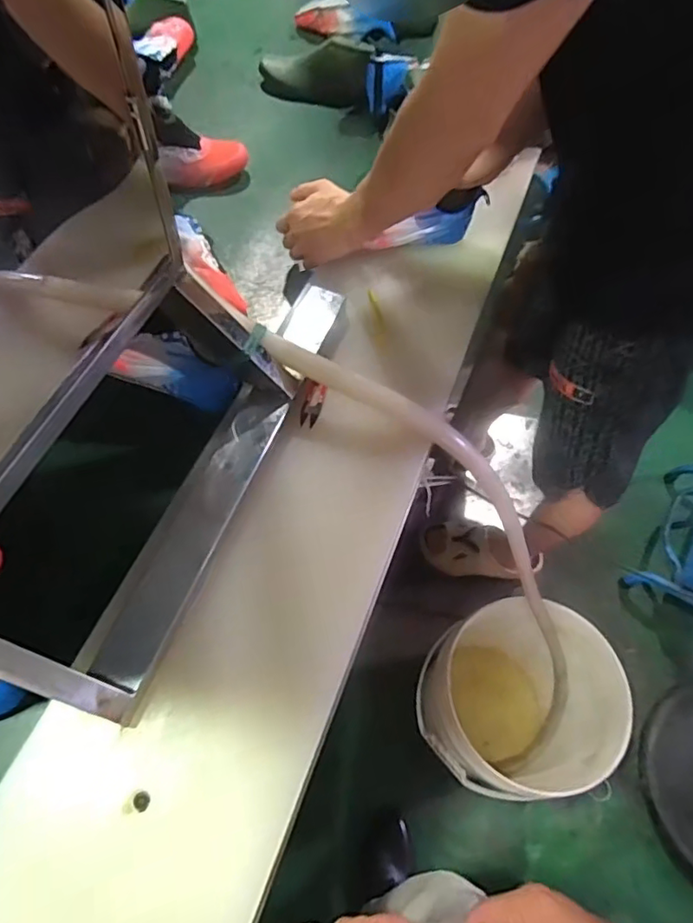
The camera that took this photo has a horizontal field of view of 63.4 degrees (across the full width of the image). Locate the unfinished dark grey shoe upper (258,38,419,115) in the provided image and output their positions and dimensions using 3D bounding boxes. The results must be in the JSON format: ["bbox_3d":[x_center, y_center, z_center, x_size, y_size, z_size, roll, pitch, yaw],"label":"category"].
[{"bbox_3d":[-0.024,-0.724,1.051,0.277,0.098,0.098,19,60,20],"label":"unfinished dark grey shoe upper"}]

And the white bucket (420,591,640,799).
[{"bbox_3d":[0.288,0.451,1.062,0.300,0.373,0.303,2,61,-3],"label":"white bucket"}]

